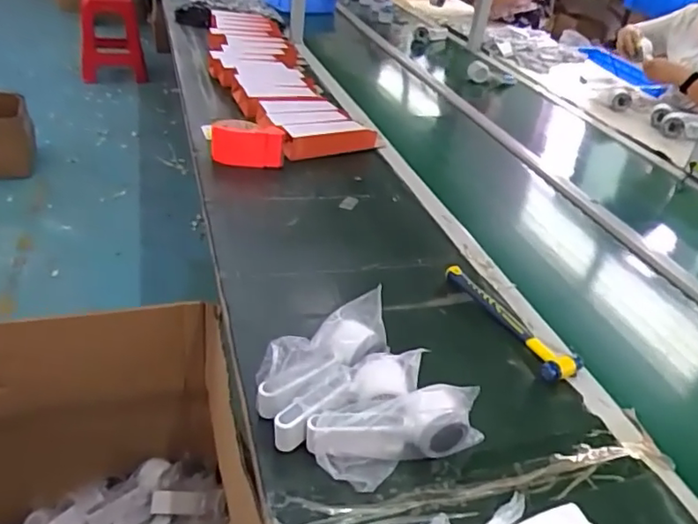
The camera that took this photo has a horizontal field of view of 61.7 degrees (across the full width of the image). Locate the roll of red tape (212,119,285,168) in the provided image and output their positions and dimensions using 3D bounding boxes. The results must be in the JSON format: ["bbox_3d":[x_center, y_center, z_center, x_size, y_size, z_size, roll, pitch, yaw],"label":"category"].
[{"bbox_3d":[-0.203,-0.232,1.168,0.141,0.077,0.059,13,34,8],"label":"roll of red tape"}]

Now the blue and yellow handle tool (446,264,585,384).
[{"bbox_3d":[0.211,0.077,0.817,0.060,0.022,0.246,-18,40,-27],"label":"blue and yellow handle tool"}]

